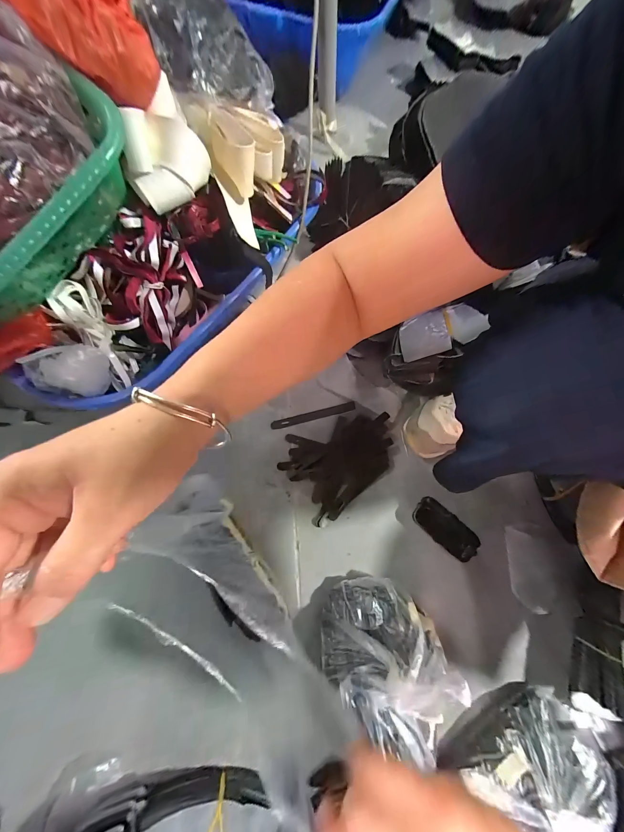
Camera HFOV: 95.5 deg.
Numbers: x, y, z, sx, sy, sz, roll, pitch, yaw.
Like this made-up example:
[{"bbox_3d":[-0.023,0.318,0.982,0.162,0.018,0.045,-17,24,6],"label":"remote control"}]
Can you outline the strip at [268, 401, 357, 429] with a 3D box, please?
[{"bbox_3d":[0.003,-0.001,0.553,0.167,0.005,0.017,-14,73,-7],"label":"strip"}]

